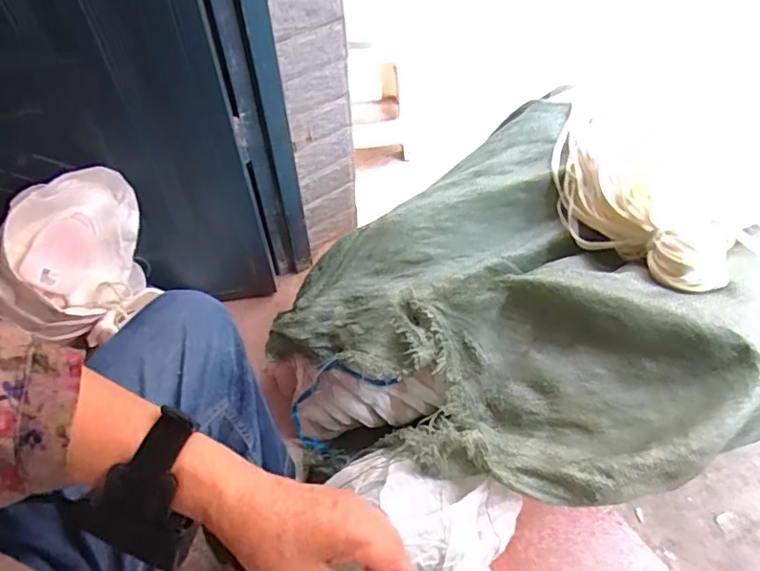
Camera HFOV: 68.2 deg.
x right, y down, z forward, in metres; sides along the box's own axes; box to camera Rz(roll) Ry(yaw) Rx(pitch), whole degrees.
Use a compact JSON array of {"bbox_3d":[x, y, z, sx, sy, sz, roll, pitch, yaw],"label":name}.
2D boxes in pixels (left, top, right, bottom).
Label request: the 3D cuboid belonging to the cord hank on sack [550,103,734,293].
[{"bbox_3d":[0.334,-0.117,0.773,0.131,0.109,0.342,-22,58,-14],"label":"cord hank on sack"}]

